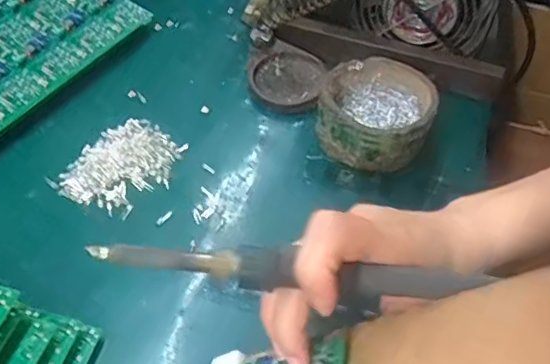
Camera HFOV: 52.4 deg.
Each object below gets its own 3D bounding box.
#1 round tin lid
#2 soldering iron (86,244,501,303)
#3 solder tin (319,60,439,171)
[{"bbox_3d":[0.010,-0.089,0.487,0.063,0.019,0.065,3,49,-3],"label":"round tin lid"},{"bbox_3d":[0.007,0.038,0.244,0.168,0.017,0.015,6,49,-3],"label":"soldering iron"},{"bbox_3d":[0.079,-0.055,0.445,0.088,0.049,0.098,15,50,7],"label":"solder tin"}]

